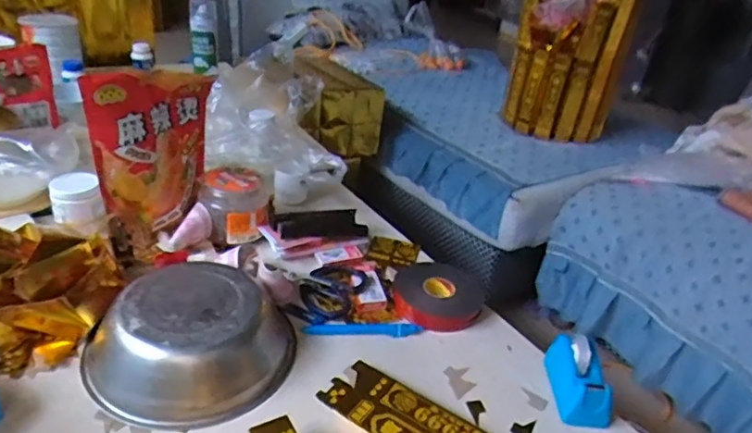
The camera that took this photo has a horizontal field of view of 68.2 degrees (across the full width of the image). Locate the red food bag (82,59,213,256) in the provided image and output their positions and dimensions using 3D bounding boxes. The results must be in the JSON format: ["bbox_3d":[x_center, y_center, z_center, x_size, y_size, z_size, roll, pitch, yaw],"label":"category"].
[{"bbox_3d":[-0.323,-0.093,0.841,0.037,0.265,0.186,19,34,31],"label":"red food bag"}]

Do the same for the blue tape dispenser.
[{"bbox_3d":[0.255,0.197,0.692,0.053,0.060,0.111,7,30,-1],"label":"blue tape dispenser"}]

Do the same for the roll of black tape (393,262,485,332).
[{"bbox_3d":[0.092,0.116,0.836,0.129,0.032,0.134,5,30,-3],"label":"roll of black tape"}]

